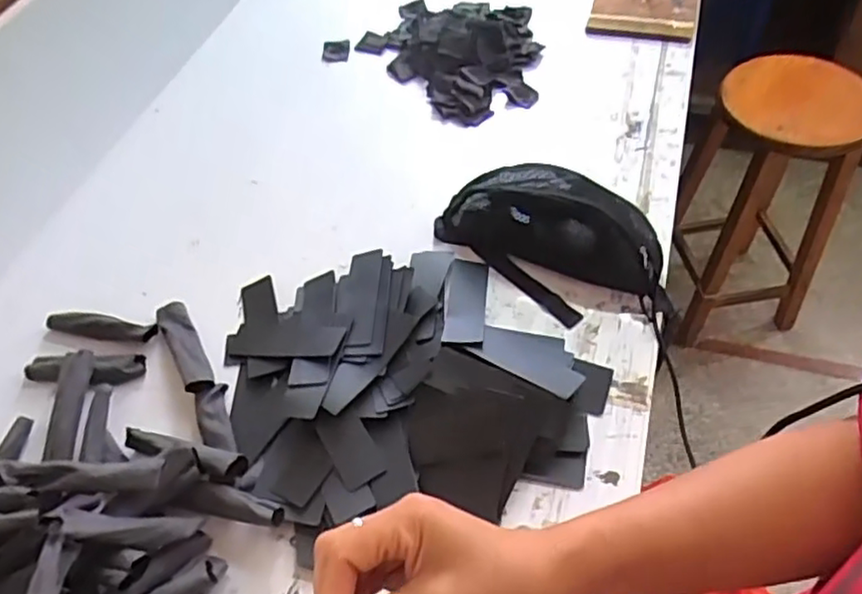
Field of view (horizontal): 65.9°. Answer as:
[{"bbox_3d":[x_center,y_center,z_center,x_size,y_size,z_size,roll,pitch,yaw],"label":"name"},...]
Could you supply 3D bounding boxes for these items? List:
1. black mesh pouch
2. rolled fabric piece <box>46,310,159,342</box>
[{"bbox_3d":[0.162,-0.078,0.845,0.306,0.082,0.157,35,63,27],"label":"black mesh pouch"},{"bbox_3d":[-0.424,0.035,0.840,0.152,0.025,0.028,7,54,11],"label":"rolled fabric piece"}]

